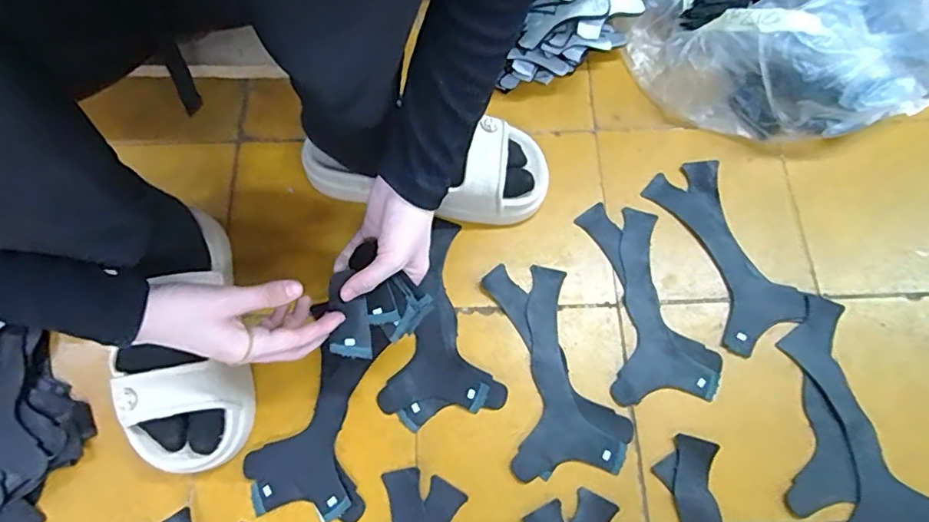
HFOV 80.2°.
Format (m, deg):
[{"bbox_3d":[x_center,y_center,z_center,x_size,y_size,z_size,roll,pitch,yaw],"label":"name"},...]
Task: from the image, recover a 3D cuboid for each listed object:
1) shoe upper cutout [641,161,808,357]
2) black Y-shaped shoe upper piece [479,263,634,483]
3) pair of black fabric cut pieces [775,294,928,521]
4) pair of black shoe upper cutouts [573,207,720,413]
[{"bbox_3d":[0.259,-0.011,0.559,0.085,0.008,0.193,-22,71,-7],"label":"shoe upper cutout"},{"bbox_3d":[0.086,0.098,0.529,0.105,0.006,0.197,-8,70,-2],"label":"black Y-shaped shoe upper piece"},{"bbox_3d":[0.335,0.146,0.504,0.121,0.010,0.215,-12,70,-3],"label":"pair of black fabric cut pieces"},{"bbox_3d":[0.173,0.036,0.546,0.098,0.006,0.200,-12,70,-3],"label":"pair of black shoe upper cutouts"}]

